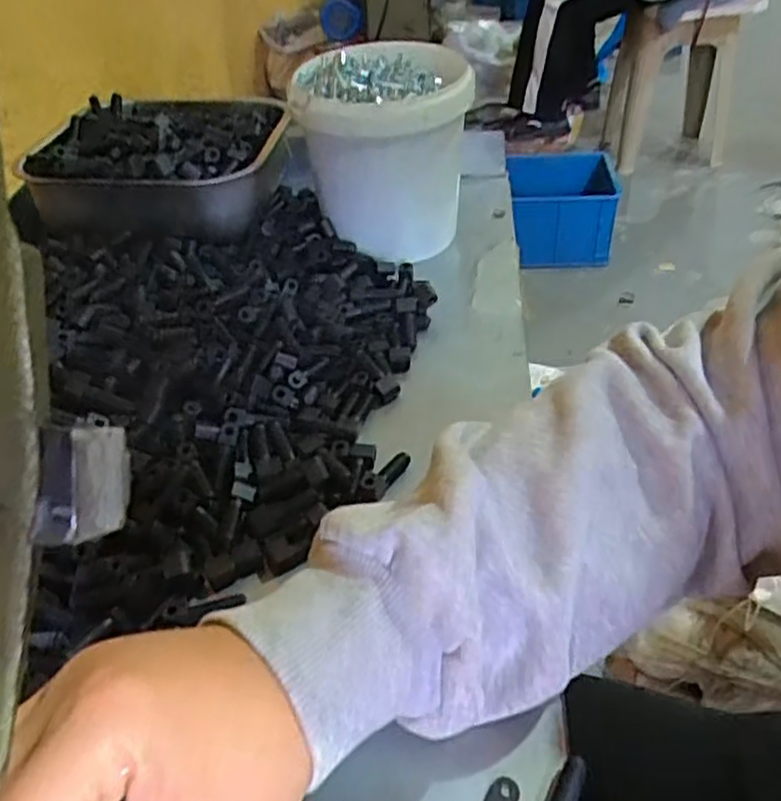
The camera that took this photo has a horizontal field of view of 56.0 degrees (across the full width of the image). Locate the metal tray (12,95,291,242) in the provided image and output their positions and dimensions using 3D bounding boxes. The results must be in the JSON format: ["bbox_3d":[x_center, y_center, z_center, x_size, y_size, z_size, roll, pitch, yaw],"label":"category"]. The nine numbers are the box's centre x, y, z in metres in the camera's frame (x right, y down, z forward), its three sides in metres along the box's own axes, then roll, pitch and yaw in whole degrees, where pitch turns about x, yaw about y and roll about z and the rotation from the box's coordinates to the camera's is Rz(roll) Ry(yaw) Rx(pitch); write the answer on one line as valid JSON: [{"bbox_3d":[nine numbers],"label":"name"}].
[{"bbox_3d":[-0.167,-0.186,0.560,0.158,0.060,0.170,-1,41,3],"label":"metal tray"}]

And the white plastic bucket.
[{"bbox_3d":[-0.005,-0.177,0.530,0.112,0.118,0.115,-2,41,2],"label":"white plastic bucket"}]

